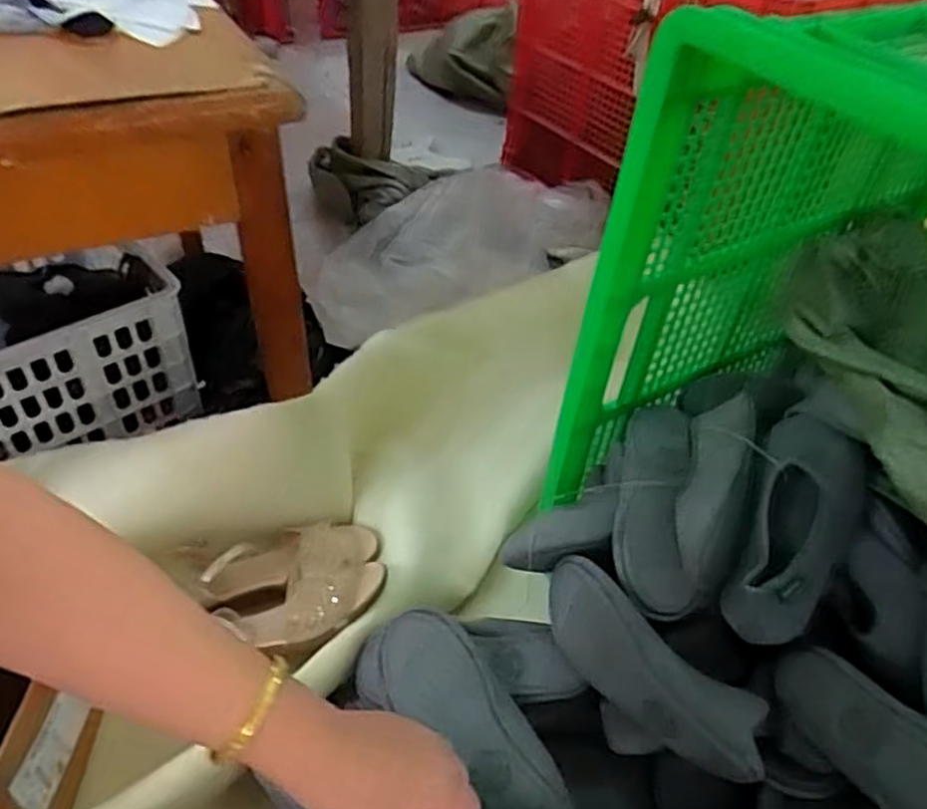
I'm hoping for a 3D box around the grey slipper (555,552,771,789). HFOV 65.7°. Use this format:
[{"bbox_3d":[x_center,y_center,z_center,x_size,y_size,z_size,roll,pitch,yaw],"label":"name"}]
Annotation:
[{"bbox_3d":[0.160,0.247,0.656,0.047,0.114,0.233,-7,45,-50],"label":"grey slipper"}]

